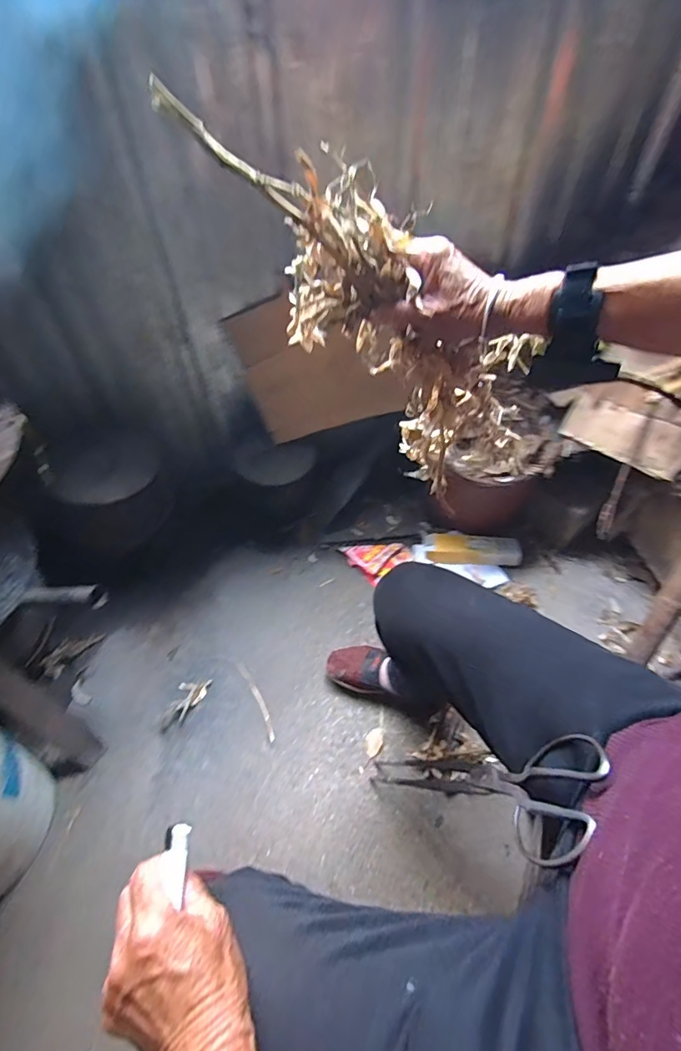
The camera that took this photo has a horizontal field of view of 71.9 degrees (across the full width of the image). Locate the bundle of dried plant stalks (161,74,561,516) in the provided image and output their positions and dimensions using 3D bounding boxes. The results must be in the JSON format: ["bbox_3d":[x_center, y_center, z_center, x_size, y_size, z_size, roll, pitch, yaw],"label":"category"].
[{"bbox_3d":[0.054,-0.172,0.450,0.158,0.499,0.110,-34,42,27],"label":"bundle of dried plant stalks"}]

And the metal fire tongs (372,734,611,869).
[{"bbox_3d":[0.128,0.315,0.597,0.100,0.523,0.035,-38,82,-26],"label":"metal fire tongs"}]

